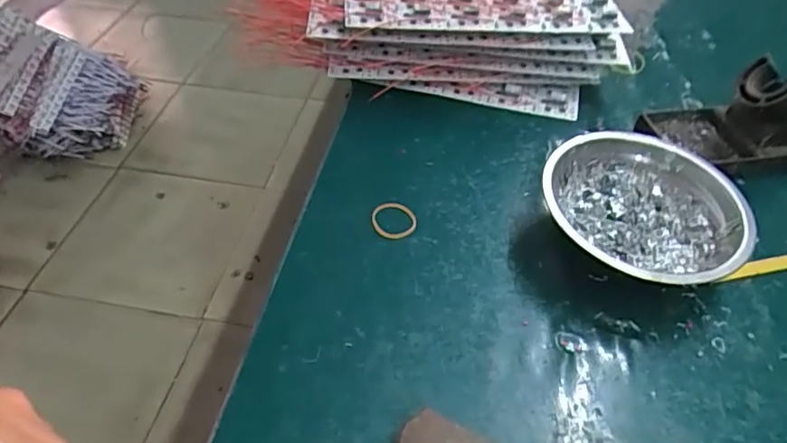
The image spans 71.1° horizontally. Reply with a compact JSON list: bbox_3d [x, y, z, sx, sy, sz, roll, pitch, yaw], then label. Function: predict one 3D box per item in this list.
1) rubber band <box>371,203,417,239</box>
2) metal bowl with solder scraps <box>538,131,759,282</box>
[{"bbox_3d":[0.000,-0.001,0.376,0.031,0.004,0.030,0,52,5],"label":"rubber band"},{"bbox_3d":[0.160,-0.004,0.359,0.124,0.041,0.120,1,48,-2],"label":"metal bowl with solder scraps"}]

